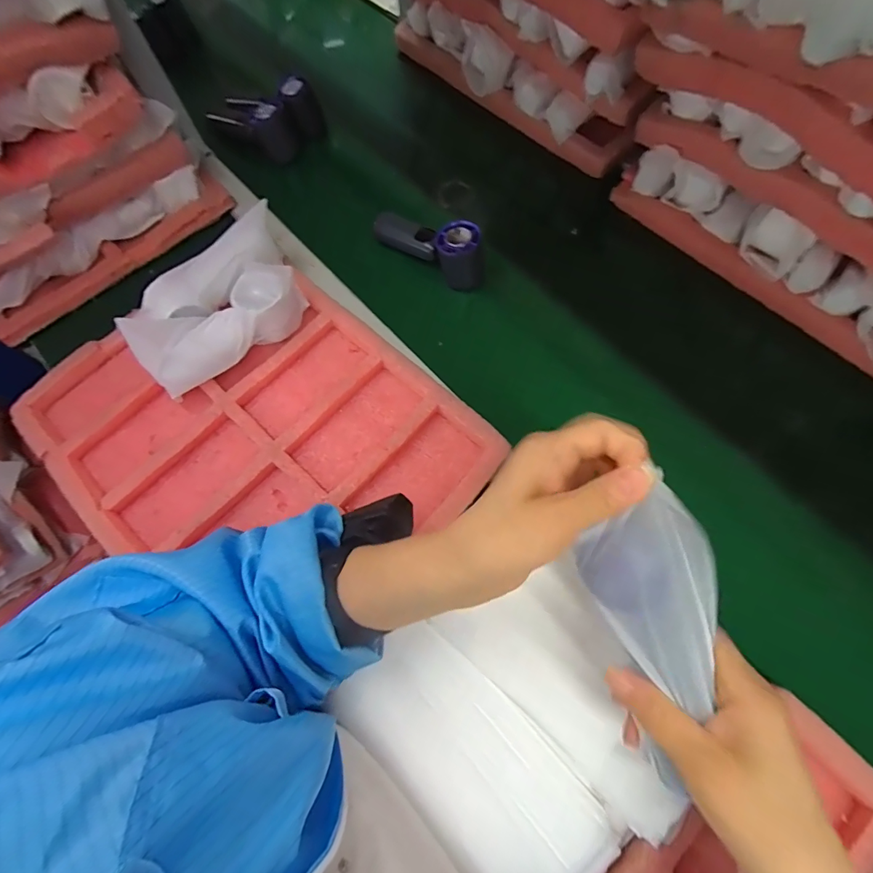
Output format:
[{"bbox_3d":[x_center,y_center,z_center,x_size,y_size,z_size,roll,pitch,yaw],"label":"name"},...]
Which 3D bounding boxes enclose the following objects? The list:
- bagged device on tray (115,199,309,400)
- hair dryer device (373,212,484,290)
[{"bbox_3d":[-0.235,-0.141,0.465,0.186,0.073,0.123,-36,72,-10],"label":"bagged device on tray"},{"bbox_3d":[-0.010,-0.241,0.526,0.150,0.068,0.042,30,74,13],"label":"hair dryer device"}]

